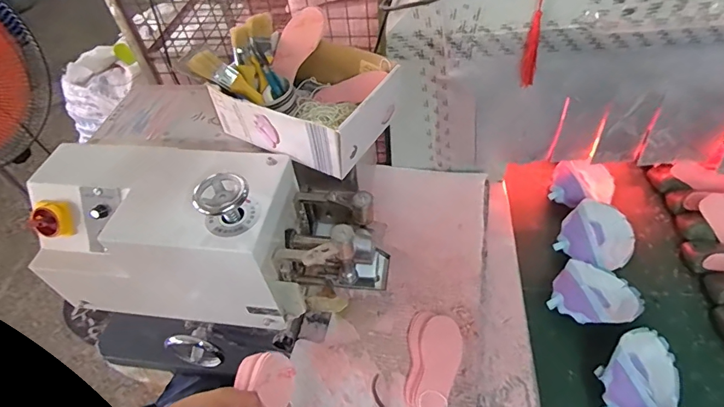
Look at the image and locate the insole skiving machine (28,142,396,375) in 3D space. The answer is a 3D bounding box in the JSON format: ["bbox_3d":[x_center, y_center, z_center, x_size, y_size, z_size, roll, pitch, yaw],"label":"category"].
[{"bbox_3d":[-0.223,0.091,0.685,0.484,0.363,0.210,0,49,6],"label":"insole skiving machine"}]

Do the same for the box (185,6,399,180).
[{"bbox_3d":[-0.086,-0.178,0.650,0.246,0.118,0.202,22,55,23],"label":"box"}]

